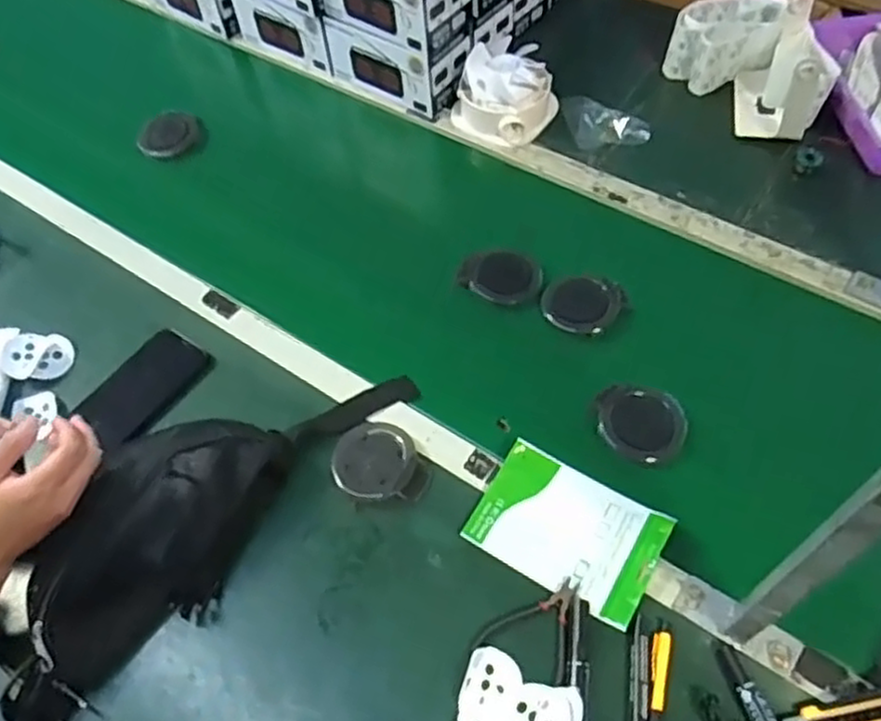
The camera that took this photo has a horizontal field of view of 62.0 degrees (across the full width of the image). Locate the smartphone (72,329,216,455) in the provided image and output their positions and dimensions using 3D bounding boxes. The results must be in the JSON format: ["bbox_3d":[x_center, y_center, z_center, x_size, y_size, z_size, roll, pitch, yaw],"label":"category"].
[{"bbox_3d":[-0.340,0.031,0.838,0.086,0.010,0.143,34,70,15],"label":"smartphone"}]

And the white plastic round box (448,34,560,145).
[{"bbox_3d":[0.097,-0.389,1.050,0.130,0.080,0.134,-1,56,2],"label":"white plastic round box"}]

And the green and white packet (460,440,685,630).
[{"bbox_3d":[0.125,0.164,0.714,0.173,0.019,0.116,27,61,19],"label":"green and white packet"}]

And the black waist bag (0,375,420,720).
[{"bbox_3d":[-0.228,0.127,0.710,0.142,0.091,0.472,37,65,24],"label":"black waist bag"}]

